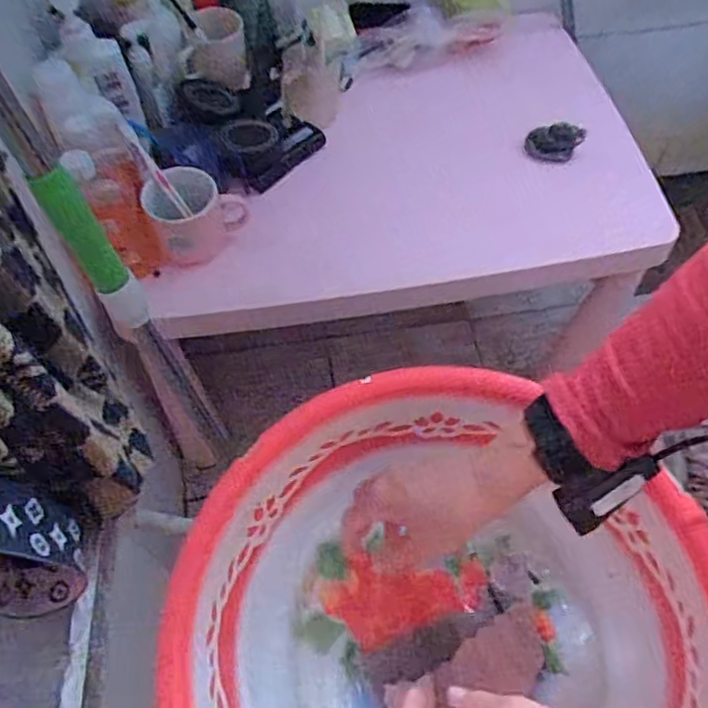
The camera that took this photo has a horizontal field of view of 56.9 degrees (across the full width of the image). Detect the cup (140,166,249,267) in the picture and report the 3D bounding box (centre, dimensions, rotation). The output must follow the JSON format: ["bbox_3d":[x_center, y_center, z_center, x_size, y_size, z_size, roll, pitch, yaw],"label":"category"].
[{"bbox_3d":[-0.205,-0.179,0.826,0.080,0.087,0.111,34,65,23],"label":"cup"}]

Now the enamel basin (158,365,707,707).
[{"bbox_3d":[0.045,0.210,0.487,0.360,0.158,0.360,1,58,-2],"label":"enamel basin"}]

